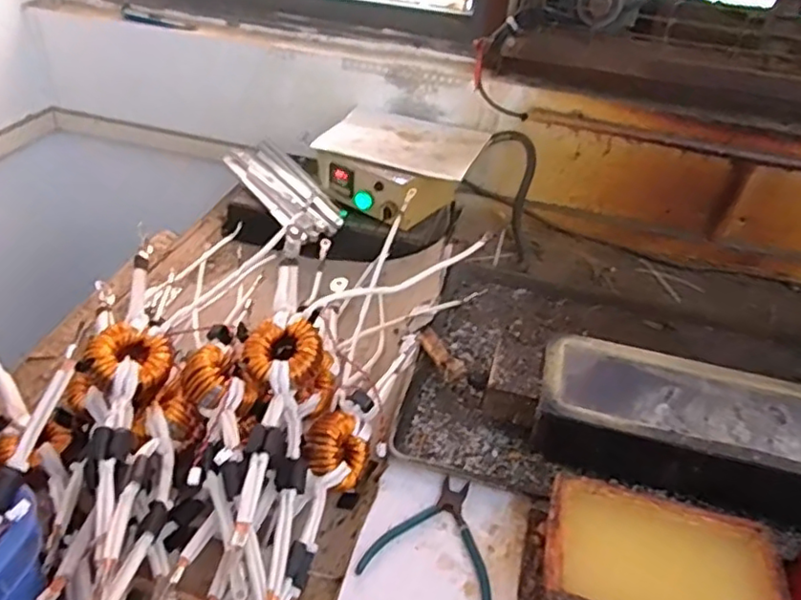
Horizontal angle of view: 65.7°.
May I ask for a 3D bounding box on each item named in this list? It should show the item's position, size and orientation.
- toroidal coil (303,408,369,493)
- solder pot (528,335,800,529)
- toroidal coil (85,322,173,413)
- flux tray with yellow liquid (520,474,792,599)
[{"bbox_3d":[-0.068,0.158,0.644,0.056,0.063,0.073,15,39,12],"label":"toroidal coil"},{"bbox_3d":[0.327,0.144,0.701,0.341,0.090,0.154,15,39,12],"label":"solder pot"},{"bbox_3d":[-0.273,0.065,0.630,0.076,0.041,0.072,15,54,-22],"label":"toroidal coil"},{"bbox_3d":[0.236,0.250,0.566,0.230,0.074,0.147,13,38,10],"label":"flux tray with yellow liquid"}]

